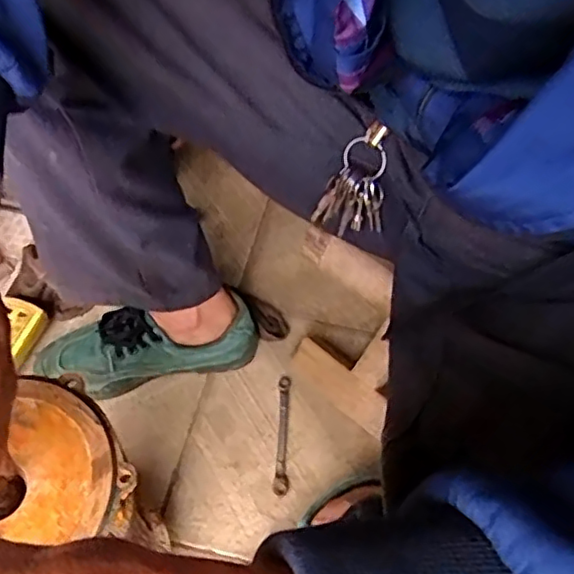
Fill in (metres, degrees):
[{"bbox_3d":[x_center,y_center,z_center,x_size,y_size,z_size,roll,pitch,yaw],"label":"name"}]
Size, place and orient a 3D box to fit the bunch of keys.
[{"bbox_3d":[0.052,-0.084,0.494,0.052,0.092,0.034,-2,56,-4],"label":"bunch of keys"}]

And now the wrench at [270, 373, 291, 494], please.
[{"bbox_3d":[-0.005,0.170,0.711,0.018,0.011,0.144,3,54,0],"label":"wrench"}]

